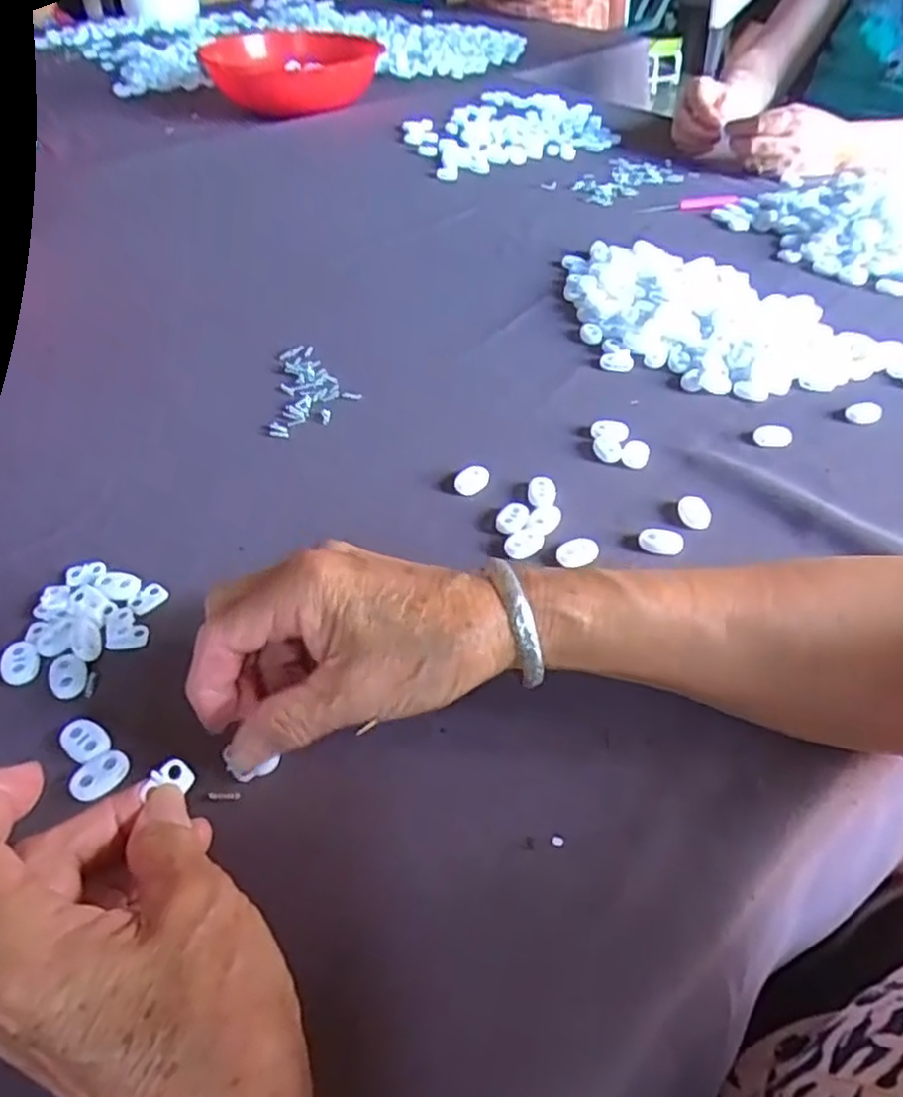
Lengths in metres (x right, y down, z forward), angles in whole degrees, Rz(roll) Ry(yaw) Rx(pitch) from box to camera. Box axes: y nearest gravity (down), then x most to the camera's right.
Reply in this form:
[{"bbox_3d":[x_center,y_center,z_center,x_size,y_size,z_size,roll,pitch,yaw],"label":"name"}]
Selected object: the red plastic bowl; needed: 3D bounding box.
[{"bbox_3d":[-0.201,-0.605,0.936,0.193,0.062,0.205,1,46,-1],"label":"red plastic bowl"}]

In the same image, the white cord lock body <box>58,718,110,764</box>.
[{"bbox_3d":[-0.153,0.079,0.307,0.023,0.004,0.015,30,52,25],"label":"white cord lock body"}]

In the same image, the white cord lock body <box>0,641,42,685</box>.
[{"bbox_3d":[-0.196,0.052,0.334,0.016,0.004,0.022,-18,49,-18],"label":"white cord lock body"}]

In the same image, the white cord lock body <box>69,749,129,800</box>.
[{"bbox_3d":[-0.142,0.090,0.296,0.022,0.004,0.016,-30,54,-27],"label":"white cord lock body"}]

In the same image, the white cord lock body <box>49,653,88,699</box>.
[{"bbox_3d":[-0.172,0.056,0.329,0.016,0.004,0.023,-20,49,-20],"label":"white cord lock body"}]

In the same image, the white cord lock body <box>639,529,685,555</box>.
[{"bbox_3d":[0.113,-0.004,0.396,0.023,0.007,0.015,13,47,11],"label":"white cord lock body"}]

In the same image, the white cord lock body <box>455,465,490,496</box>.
[{"bbox_3d":[0.012,-0.041,0.430,0.016,0.007,0.019,21,49,18],"label":"white cord lock body"}]

